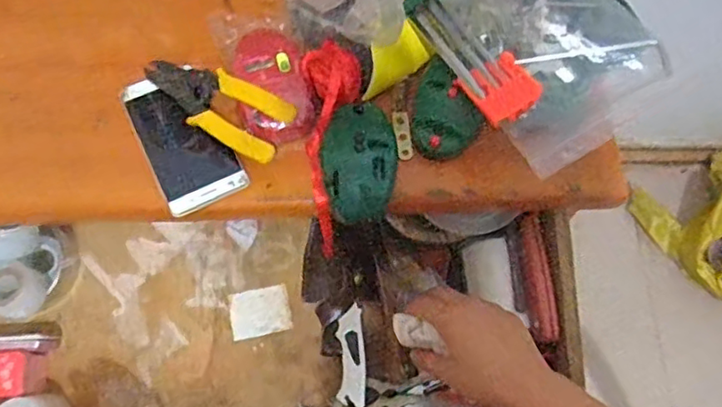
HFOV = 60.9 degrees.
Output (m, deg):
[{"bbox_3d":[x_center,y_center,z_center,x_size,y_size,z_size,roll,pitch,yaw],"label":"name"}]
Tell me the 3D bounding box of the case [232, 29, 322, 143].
[{"bbox_3d":[-0.082,-0.112,0.553,0.065,0.027,0.117,-21,68,-11],"label":"case"}]

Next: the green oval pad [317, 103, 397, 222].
[{"bbox_3d":[-0.002,-0.038,0.527,0.064,0.033,0.099,1,66,-2],"label":"green oval pad"}]

